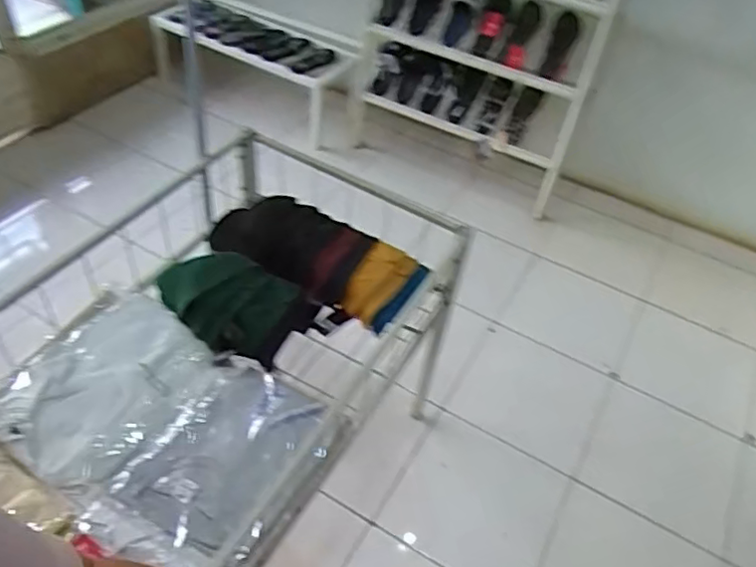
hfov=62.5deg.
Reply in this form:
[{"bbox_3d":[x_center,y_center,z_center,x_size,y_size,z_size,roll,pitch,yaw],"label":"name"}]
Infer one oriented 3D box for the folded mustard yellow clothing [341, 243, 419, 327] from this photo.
[{"bbox_3d":[0.007,-0.001,1.333,0.098,0.106,0.160,29,49,19],"label":"folded mustard yellow clothing"}]

